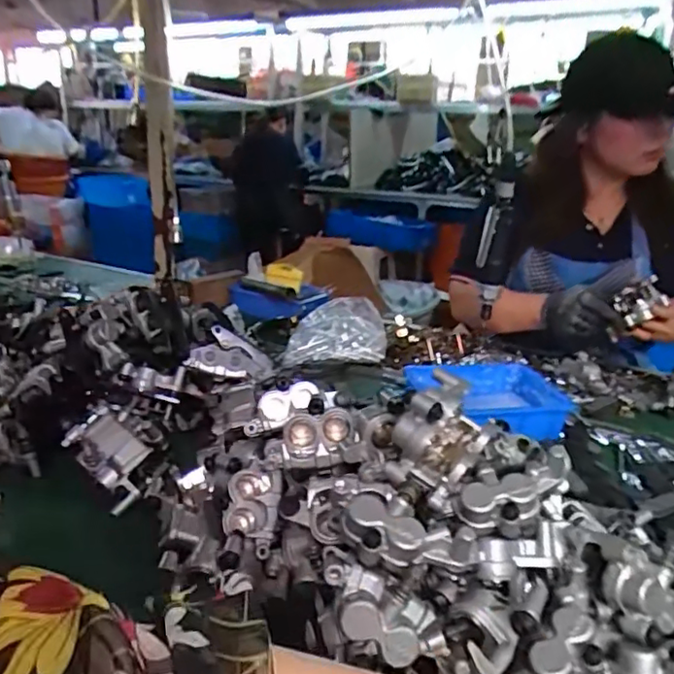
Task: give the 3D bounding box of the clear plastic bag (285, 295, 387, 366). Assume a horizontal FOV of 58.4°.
[{"bbox_3d":[0.005,-0.014,1.115,0.176,0.052,0.229,5,19,5],"label":"clear plastic bag"}]

